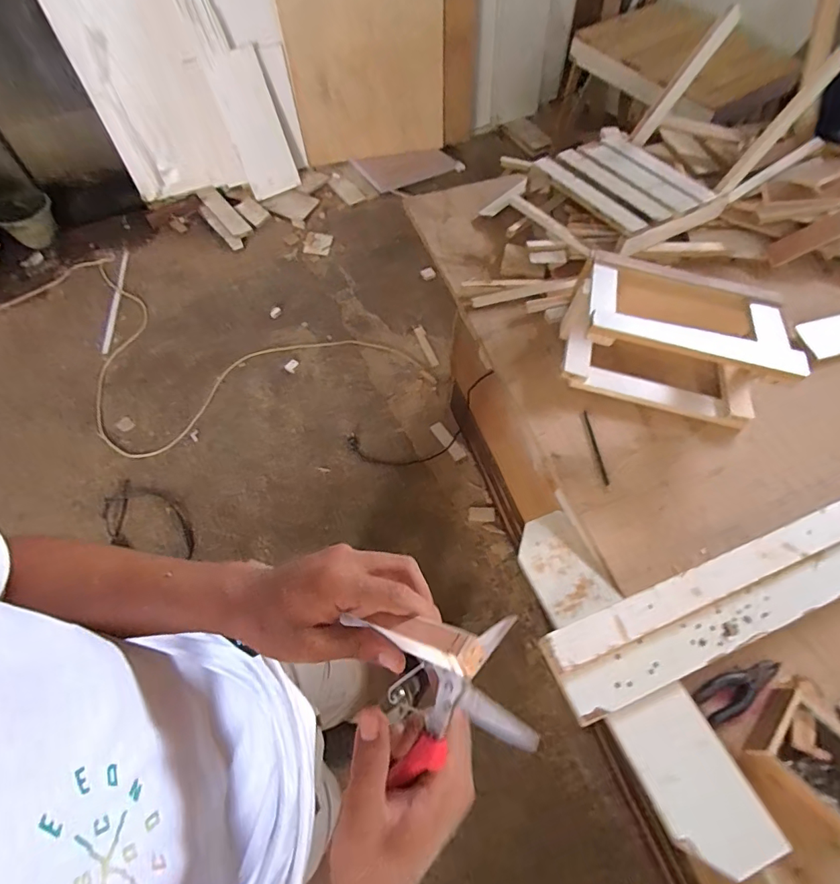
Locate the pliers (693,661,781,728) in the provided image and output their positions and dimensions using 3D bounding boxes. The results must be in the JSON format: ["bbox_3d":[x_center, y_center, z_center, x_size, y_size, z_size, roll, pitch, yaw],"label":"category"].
[{"bbox_3d":[0.463,0.355,0.651,0.141,0.017,0.049,-23,64,-8],"label":"pliers"}]

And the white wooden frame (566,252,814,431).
[{"bbox_3d":[0.474,-0.212,0.866,0.378,0.159,0.257,13,64,7],"label":"white wooden frame"}]

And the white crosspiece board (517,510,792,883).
[{"bbox_3d":[0.294,0.322,0.666,0.122,0.015,0.482,-20,55,-10],"label":"white crosspiece board"}]

